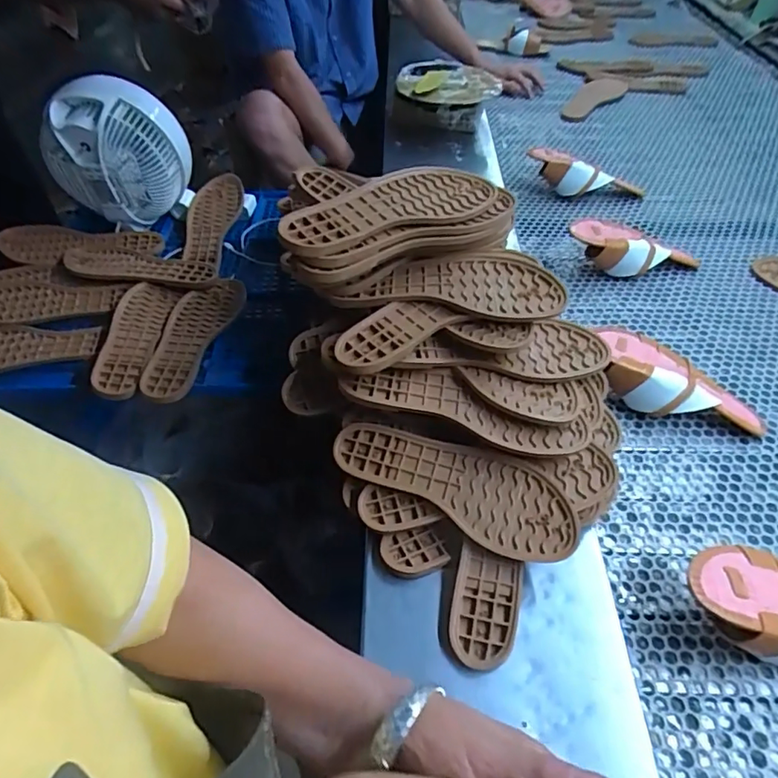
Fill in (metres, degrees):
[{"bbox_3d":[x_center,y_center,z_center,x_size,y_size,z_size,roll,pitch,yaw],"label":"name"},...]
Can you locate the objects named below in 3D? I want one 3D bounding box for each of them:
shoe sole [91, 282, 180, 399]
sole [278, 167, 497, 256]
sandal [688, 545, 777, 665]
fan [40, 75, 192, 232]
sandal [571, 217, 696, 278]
[{"bbox_3d":[-0.342,-0.071,0.706,0.069,0.016,0.214,7,43,-10],"label":"shoe sole"},{"bbox_3d":[0.000,-0.187,0.536,0.236,0.012,0.086,-20,64,-23],"label":"sole"},{"bbox_3d":[0.368,0.198,0.478,0.228,0.049,0.098,14,49,-9],"label":"sandal"},{"bbox_3d":[-0.414,-0.350,0.823,0.204,0.213,0.097,-21,54,-16],"label":"fan"},{"bbox_3d":[0.386,-0.218,0.848,0.234,0.063,0.073,9,47,-16],"label":"sandal"}]

